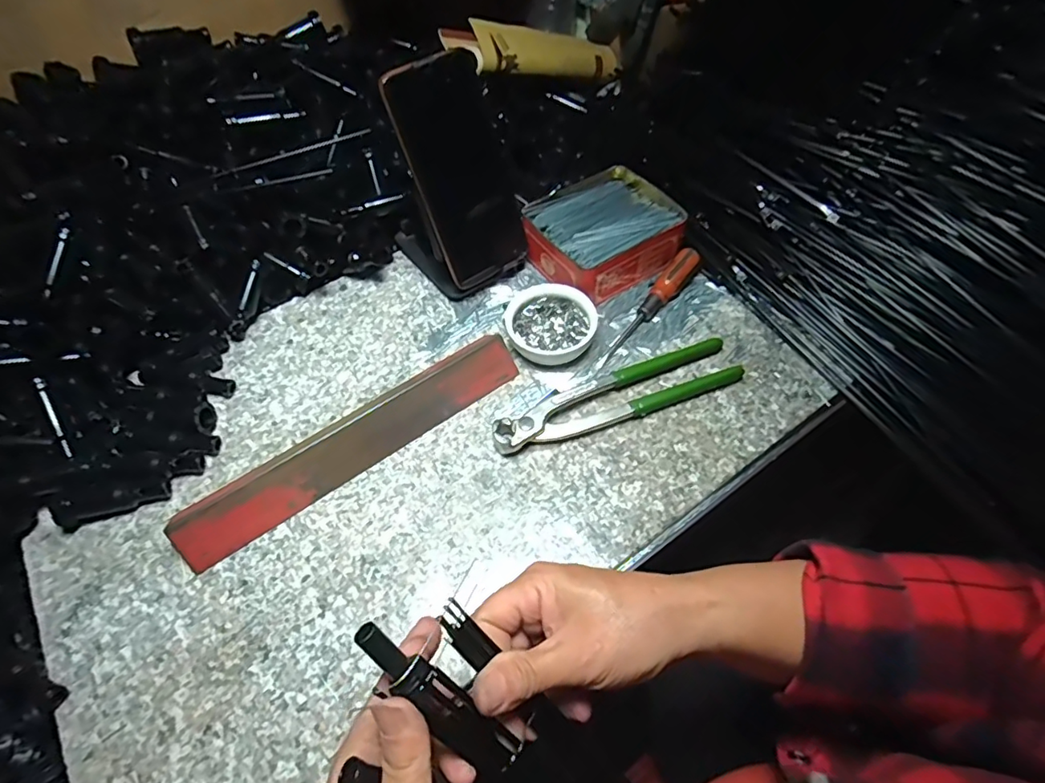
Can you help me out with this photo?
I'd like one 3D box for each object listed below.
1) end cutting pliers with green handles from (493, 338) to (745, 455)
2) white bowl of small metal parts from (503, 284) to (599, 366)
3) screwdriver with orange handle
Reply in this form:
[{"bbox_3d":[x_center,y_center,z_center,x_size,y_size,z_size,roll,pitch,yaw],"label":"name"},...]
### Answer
[{"bbox_3d":[0.072,0.002,0.414,0.196,0.017,0.041,-19,57,-11],"label":"end cutting pliers with green handles"},{"bbox_3d":[0.023,-0.054,0.448,0.067,0.025,0.071,-1,56,1],"label":"white bowl of small metal parts"},{"bbox_3d":[0.109,-0.072,0.461,0.019,0.023,0.143,31,62,21],"label":"screwdriver with orange handle"}]

